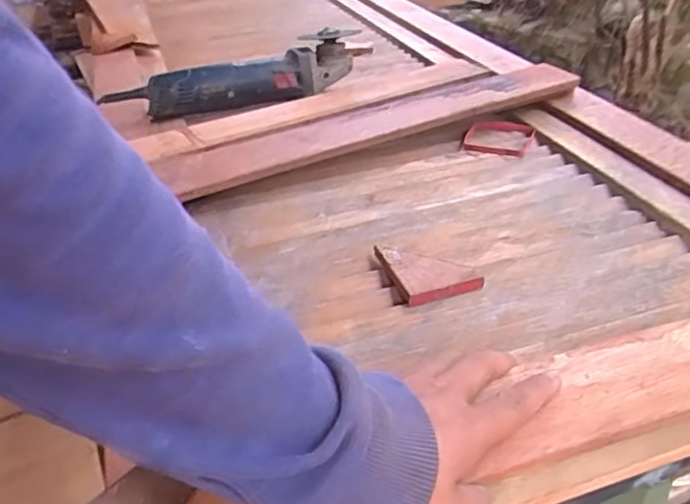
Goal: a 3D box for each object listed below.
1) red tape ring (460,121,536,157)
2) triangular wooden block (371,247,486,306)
[{"bbox_3d":[0.173,-0.128,0.716,0.072,0.012,0.072,13,37,22],"label":"red tape ring"},{"bbox_3d":[0.066,0.013,0.516,0.061,0.014,0.073,-13,35,-14],"label":"triangular wooden block"}]

